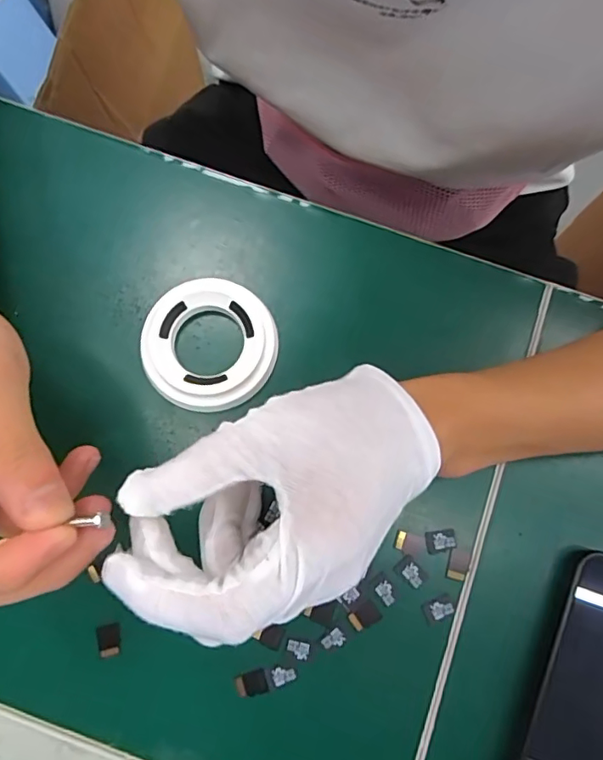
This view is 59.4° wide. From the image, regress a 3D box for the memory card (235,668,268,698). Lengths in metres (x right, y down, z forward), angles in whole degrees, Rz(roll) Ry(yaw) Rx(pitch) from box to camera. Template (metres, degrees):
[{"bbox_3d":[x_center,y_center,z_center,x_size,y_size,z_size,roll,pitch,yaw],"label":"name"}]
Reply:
[{"bbox_3d":[-0.024,0.147,0.256,0.015,0.004,0.011,-17,77,-3],"label":"memory card"}]

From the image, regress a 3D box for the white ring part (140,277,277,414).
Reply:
[{"bbox_3d":[-0.049,-0.018,0.285,0.068,0.012,0.071,0,78,-1],"label":"white ring part"}]

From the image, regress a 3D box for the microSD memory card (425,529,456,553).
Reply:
[{"bbox_3d":[0.072,0.083,0.274,0.015,0.004,0.011,-10,69,3],"label":"microSD memory card"}]

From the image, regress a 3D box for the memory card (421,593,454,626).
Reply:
[{"bbox_3d":[0.069,0.116,0.266,0.016,0.004,0.010,-21,75,-8],"label":"memory card"}]

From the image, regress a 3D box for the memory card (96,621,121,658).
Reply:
[{"bbox_3d":[-0.095,0.128,0.260,0.011,0.004,0.015,-10,72,-4],"label":"memory card"}]

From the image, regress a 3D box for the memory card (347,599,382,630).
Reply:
[{"bbox_3d":[0.032,0.119,0.265,0.015,0.004,0.010,-32,75,-16],"label":"memory card"}]

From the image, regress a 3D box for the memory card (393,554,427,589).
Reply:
[{"bbox_3d":[0.056,0.098,0.269,0.012,0.004,0.016,-42,83,-13],"label":"memory card"}]

